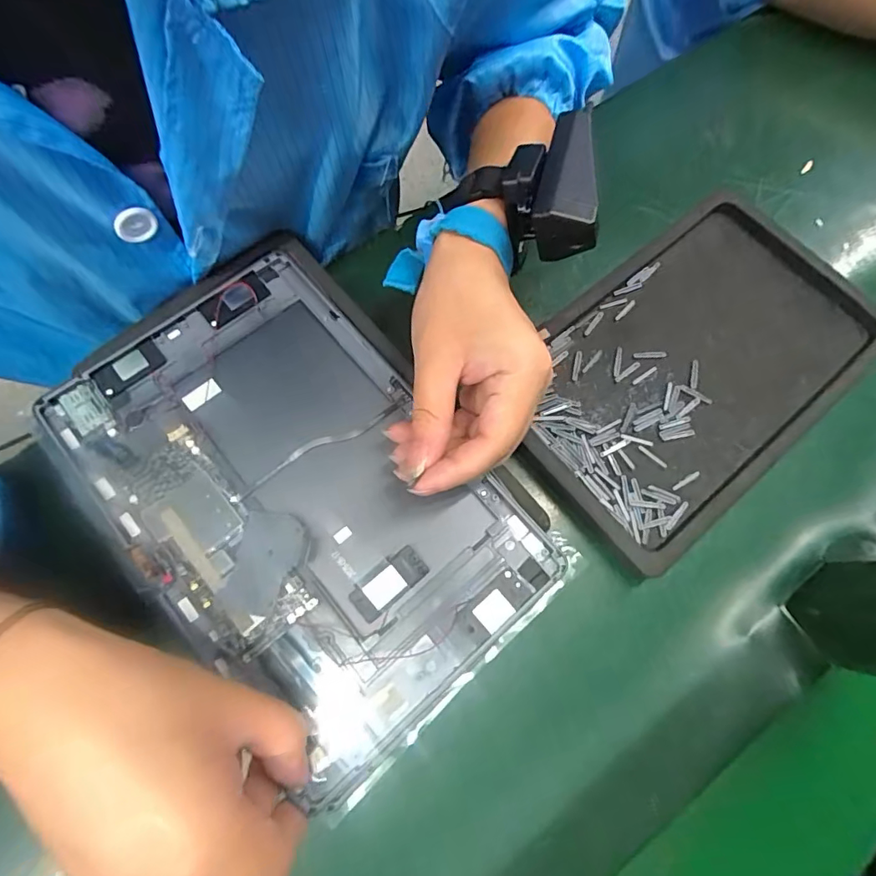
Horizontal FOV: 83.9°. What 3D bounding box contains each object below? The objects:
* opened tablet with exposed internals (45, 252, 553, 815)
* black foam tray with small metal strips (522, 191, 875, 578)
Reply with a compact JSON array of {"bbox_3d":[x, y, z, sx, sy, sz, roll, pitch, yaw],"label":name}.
[{"bbox_3d":[-0.077,0.025,0.261,0.164,0.019,0.253,-41,80,-10],"label":"opened tablet with exposed internals"},{"bbox_3d":[0.160,-0.049,0.317,0.244,0.024,0.152,-40,78,-11],"label":"black foam tray with small metal strips"}]

